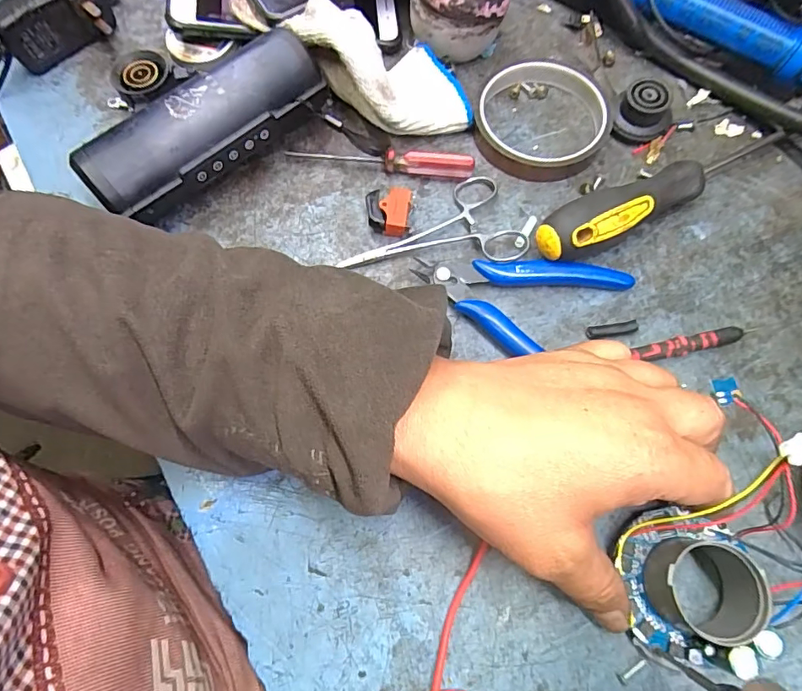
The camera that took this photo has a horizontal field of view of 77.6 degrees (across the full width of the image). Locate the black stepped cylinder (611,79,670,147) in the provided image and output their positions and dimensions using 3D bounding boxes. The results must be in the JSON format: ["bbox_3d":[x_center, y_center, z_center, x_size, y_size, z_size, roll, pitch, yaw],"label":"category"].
[{"bbox_3d":[0.156,-0.147,0.321,0.033,0.028,0.028,31,74,11],"label":"black stepped cylinder"}]

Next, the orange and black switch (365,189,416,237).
[{"bbox_3d":[-0.007,-0.082,0.307,0.027,0.016,0.027,2,70,1],"label":"orange and black switch"}]

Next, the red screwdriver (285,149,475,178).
[{"bbox_3d":[-0.013,-0.120,0.322,0.119,0.014,0.011,7,71,3],"label":"red screwdriver"}]

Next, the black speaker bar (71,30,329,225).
[{"bbox_3d":[-0.116,-0.128,0.305,0.148,0.054,0.052,-43,75,-13],"label":"black speaker bar"}]

